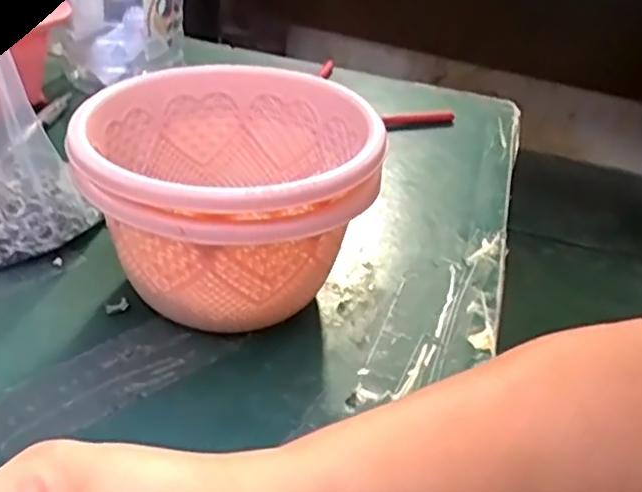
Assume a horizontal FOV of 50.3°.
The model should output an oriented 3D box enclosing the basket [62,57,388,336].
[{"bbox_3d":[-0.048,-0.019,0.356,0.133,0.106,0.138,-5,37,-17],"label":"basket"}]

